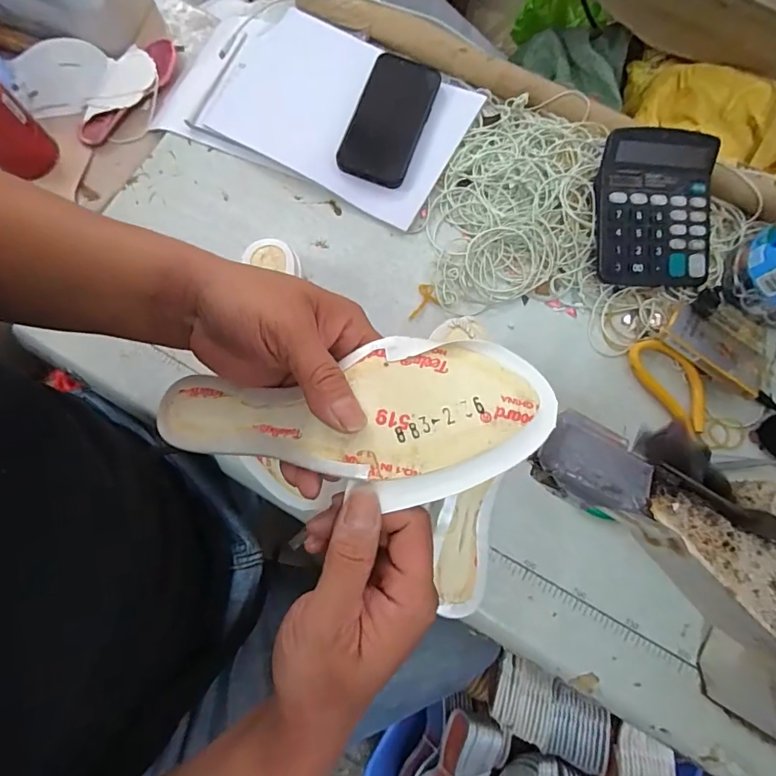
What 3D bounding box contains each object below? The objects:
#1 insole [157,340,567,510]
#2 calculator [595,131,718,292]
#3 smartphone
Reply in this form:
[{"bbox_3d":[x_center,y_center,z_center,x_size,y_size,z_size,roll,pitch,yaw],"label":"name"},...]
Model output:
[{"bbox_3d":[-0.034,0.020,0.282,0.243,0.038,0.088,-3,75,17],"label":"insole"},{"bbox_3d":[0.265,-0.175,0.468,0.116,0.020,0.146,0,95,-6],"label":"calculator"},{"bbox_3d":[0.001,-0.289,0.512,0.076,0.010,0.143,21,87,4],"label":"smartphone"}]

